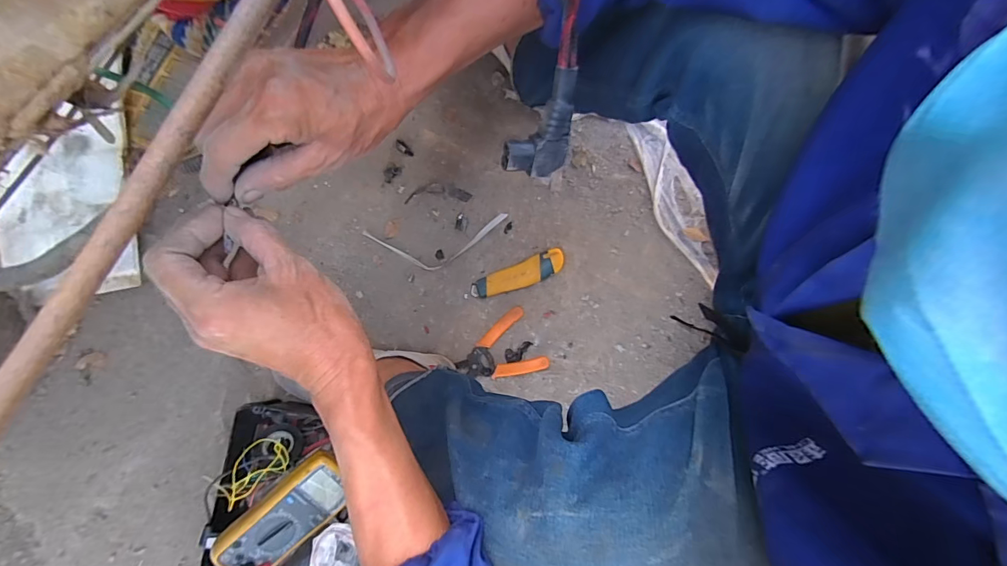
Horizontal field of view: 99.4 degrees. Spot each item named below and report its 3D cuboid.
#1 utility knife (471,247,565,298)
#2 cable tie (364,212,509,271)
[{"bbox_3d":[0.024,-0.010,0.673,0.151,0.020,0.040,-23,83,0],"label":"utility knife"},{"bbox_3d":[-0.107,-0.061,0.694,0.232,0.006,0.075,-7,87,2],"label":"cable tie"}]

